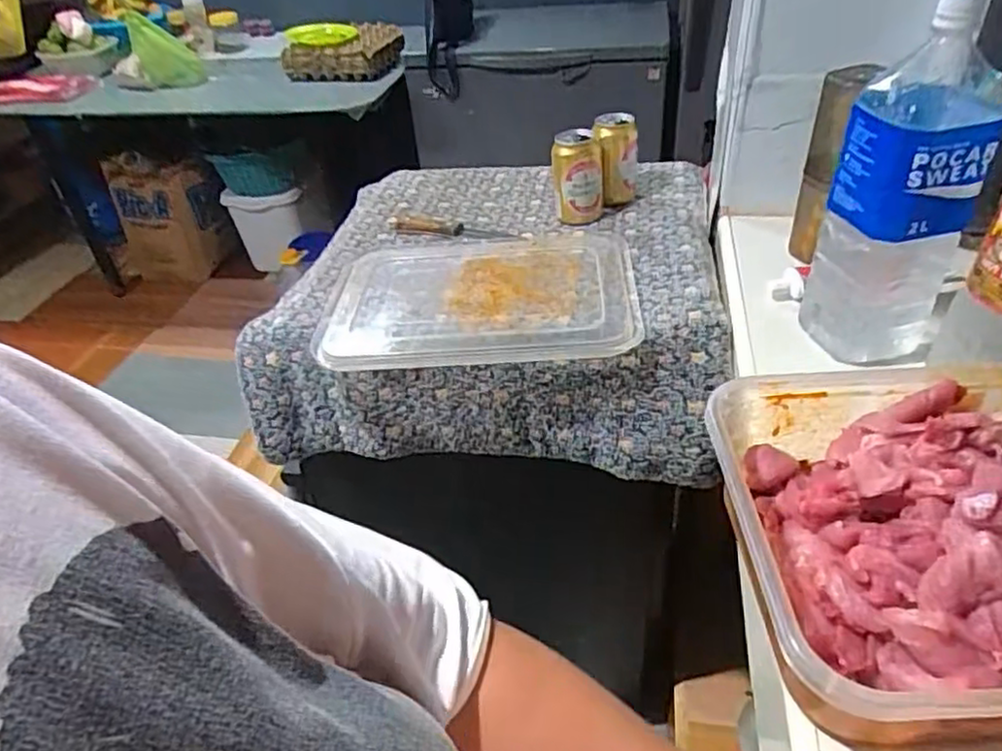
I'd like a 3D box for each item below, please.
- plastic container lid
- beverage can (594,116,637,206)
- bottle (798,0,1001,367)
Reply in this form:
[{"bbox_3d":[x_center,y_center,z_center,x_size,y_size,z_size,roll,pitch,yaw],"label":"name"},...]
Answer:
[{"bbox_3d":[-0.028,-0.103,0.802,0.365,0.008,0.259,-2,39,5],"label":"plastic container lid"},{"bbox_3d":[0.162,-0.304,0.944,0.057,0.111,0.066,1,40,9],"label":"beverage can"},{"bbox_3d":[0.345,-0.152,0.579,0.111,0.291,0.101,15,44,24],"label":"bottle"}]

